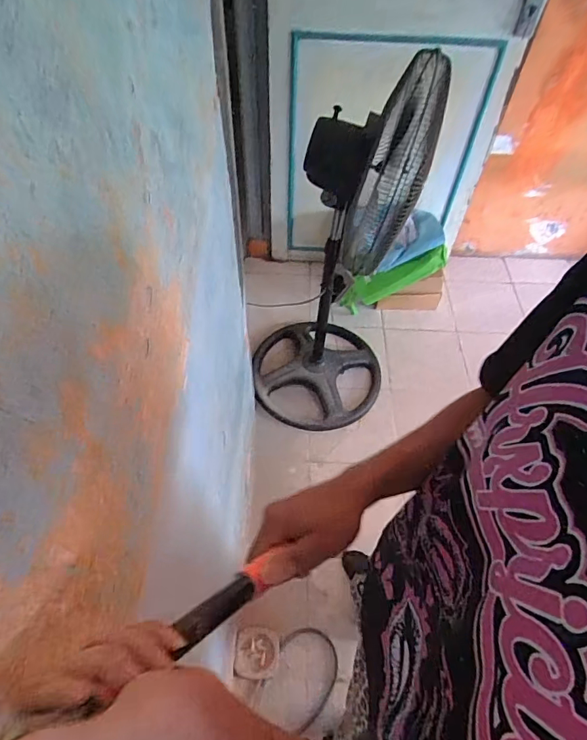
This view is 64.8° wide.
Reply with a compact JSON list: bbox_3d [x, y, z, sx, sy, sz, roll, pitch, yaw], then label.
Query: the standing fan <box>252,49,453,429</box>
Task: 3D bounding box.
[{"bbox_3d":[0.097,-0.291,1.352,0.444,1.004,0.444,9,54,6],"label":"standing fan"}]

